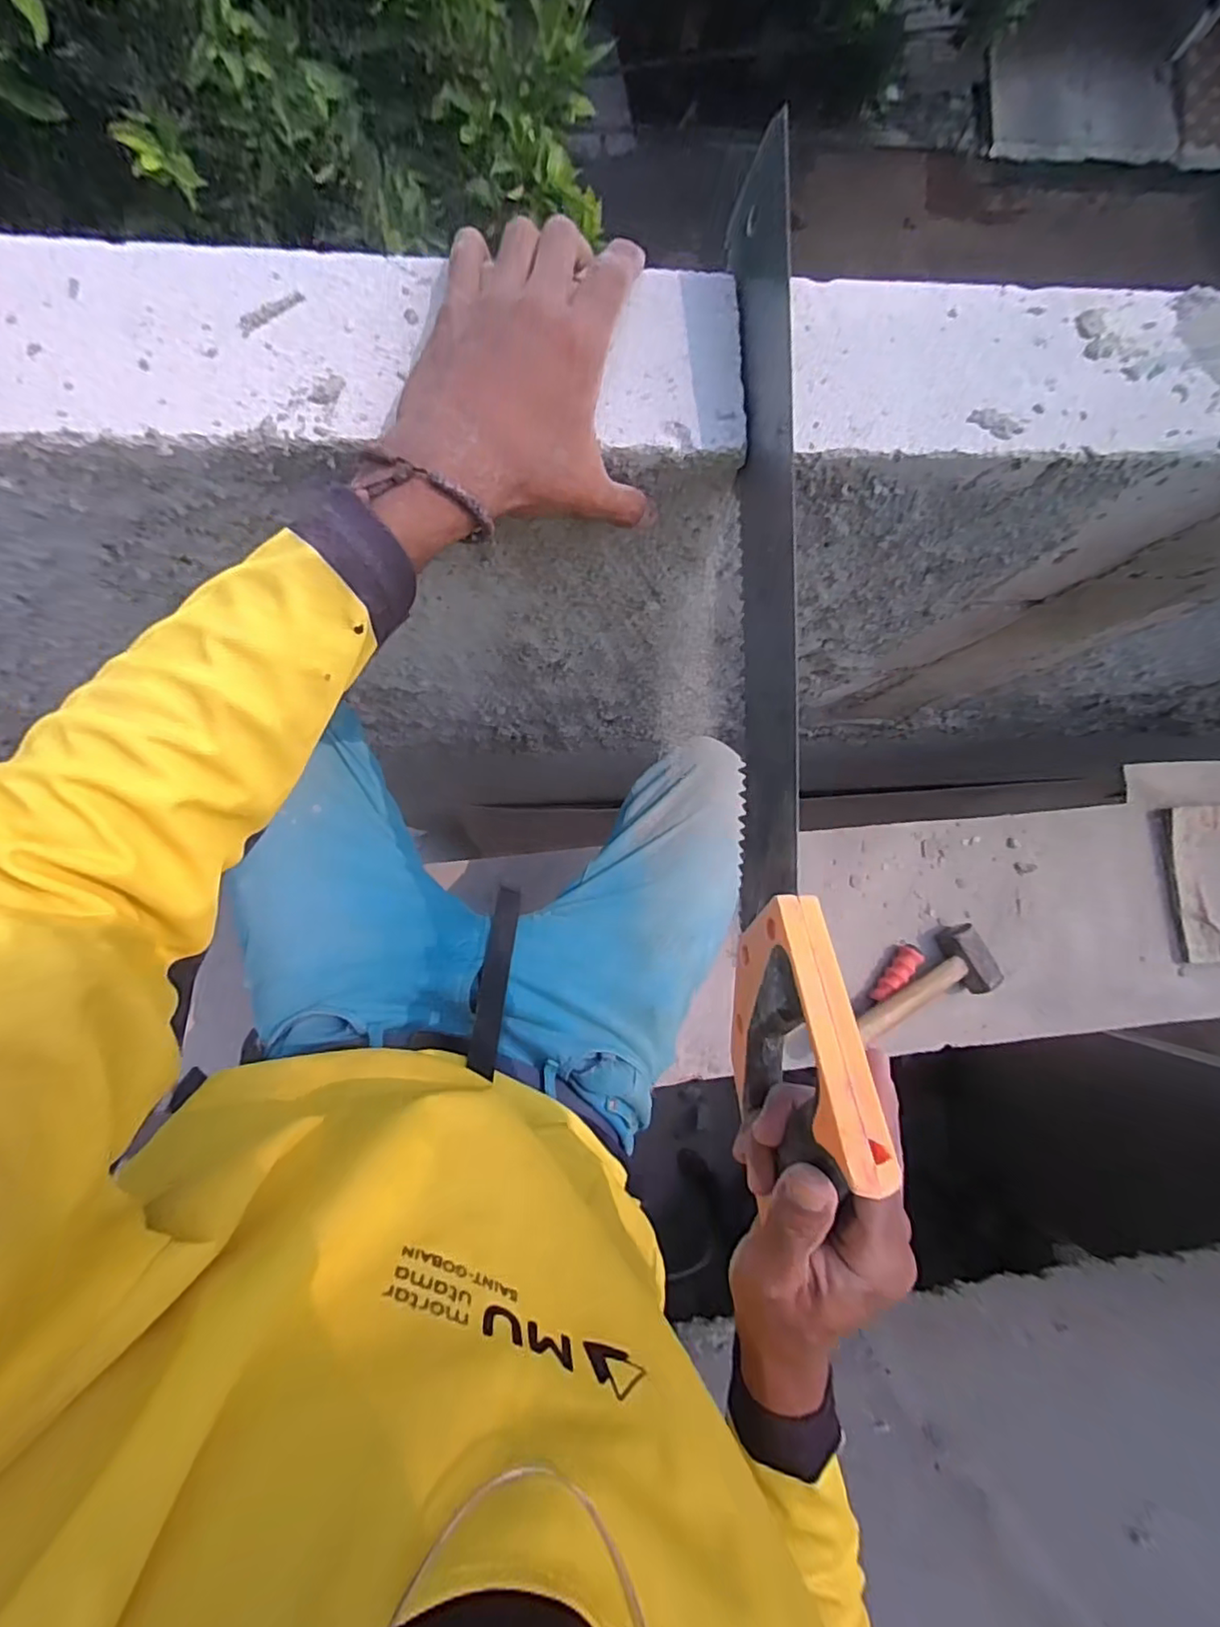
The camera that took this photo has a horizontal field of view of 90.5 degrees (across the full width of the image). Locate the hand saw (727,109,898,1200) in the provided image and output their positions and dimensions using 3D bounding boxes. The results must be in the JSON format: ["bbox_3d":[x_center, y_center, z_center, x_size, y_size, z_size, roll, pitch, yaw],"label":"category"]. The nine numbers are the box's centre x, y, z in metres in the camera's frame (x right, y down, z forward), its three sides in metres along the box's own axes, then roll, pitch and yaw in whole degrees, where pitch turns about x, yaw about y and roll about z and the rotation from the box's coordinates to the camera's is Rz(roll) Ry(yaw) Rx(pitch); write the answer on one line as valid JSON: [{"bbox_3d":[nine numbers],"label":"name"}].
[{"bbox_3d":[0.088,-0.083,0.299,0.032,0.114,0.451,-1,86,-6],"label":"hand saw"}]

